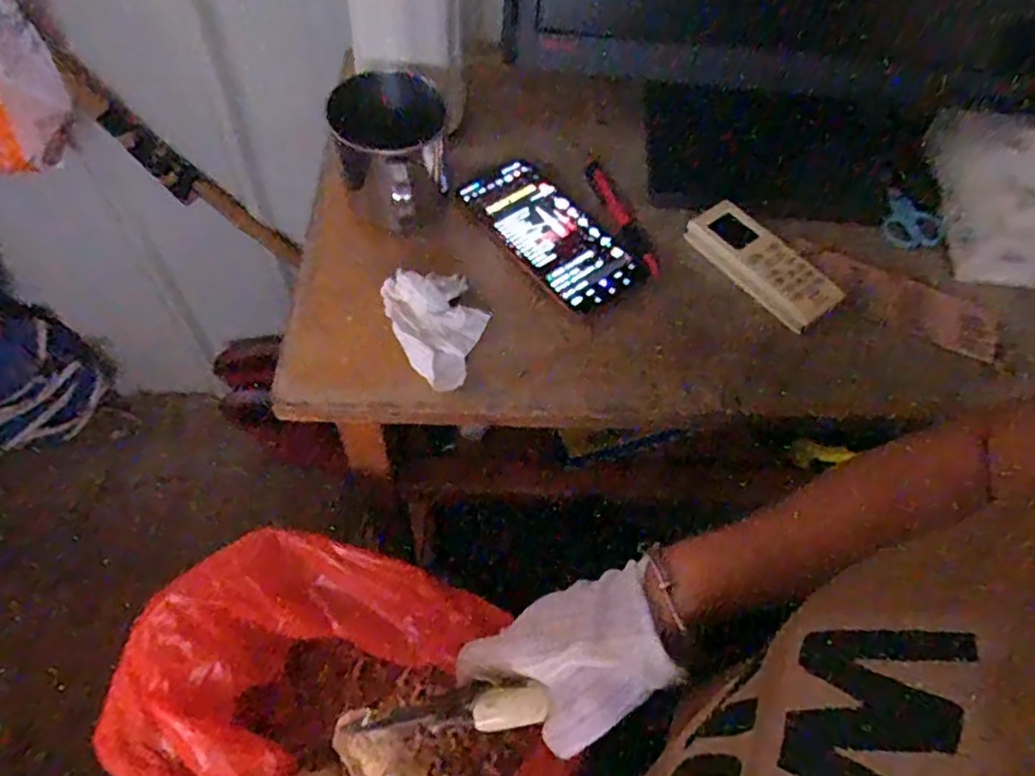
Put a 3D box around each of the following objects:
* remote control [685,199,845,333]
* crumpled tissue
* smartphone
[{"bbox_3d":[0.189,-0.097,0.522,0.048,0.027,0.122,-38,67,-26],"label":"remote control"},{"bbox_3d":[-0.053,-0.046,0.473,0.065,0.025,0.096,-20,60,-18],"label":"crumpled tissue"},{"bbox_3d":[0.025,-0.124,0.532,0.076,0.016,0.160,-32,64,-23],"label":"smartphone"}]

